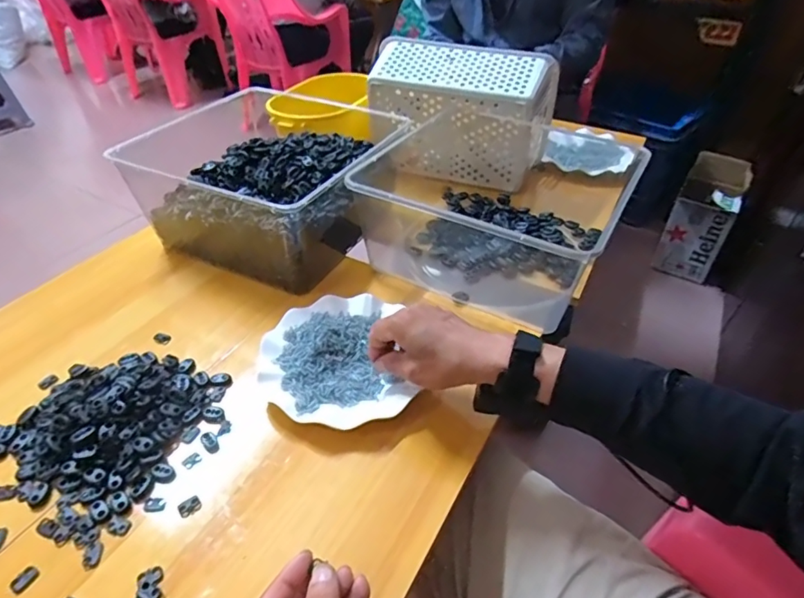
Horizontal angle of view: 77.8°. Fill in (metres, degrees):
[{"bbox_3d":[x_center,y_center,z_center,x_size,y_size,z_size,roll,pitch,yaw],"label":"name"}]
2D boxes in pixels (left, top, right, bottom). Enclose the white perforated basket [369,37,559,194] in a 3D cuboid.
[{"bbox_3d":[0.098,-0.302,0.859,0.291,0.209,0.128,14,52,14],"label":"white perforated basket"}]

